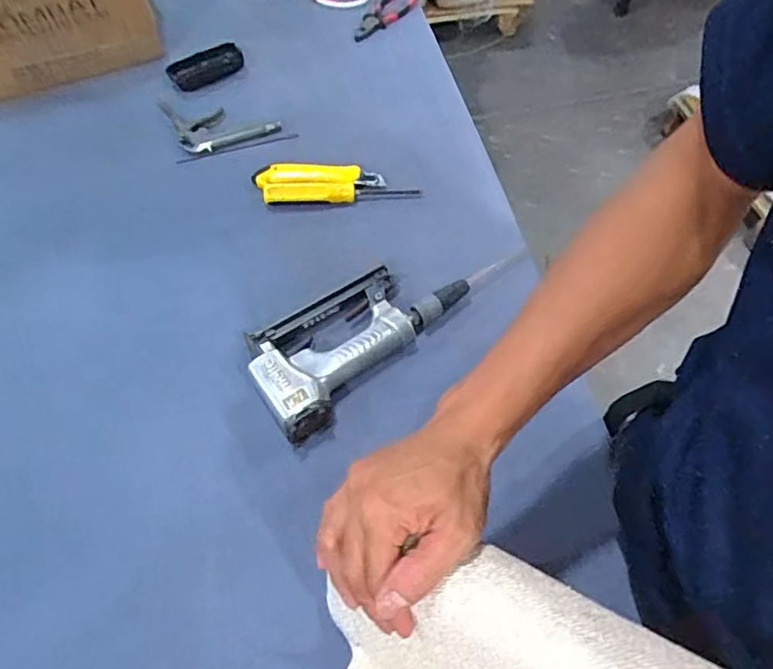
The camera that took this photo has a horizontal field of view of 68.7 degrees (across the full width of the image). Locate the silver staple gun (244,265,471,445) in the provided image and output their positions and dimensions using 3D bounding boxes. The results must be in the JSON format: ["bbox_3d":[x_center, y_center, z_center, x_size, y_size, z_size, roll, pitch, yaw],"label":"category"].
[{"bbox_3d":[-0.038,-0.008,0.606,0.248,0.038,0.121,-40,66,-20],"label":"silver staple gun"}]

